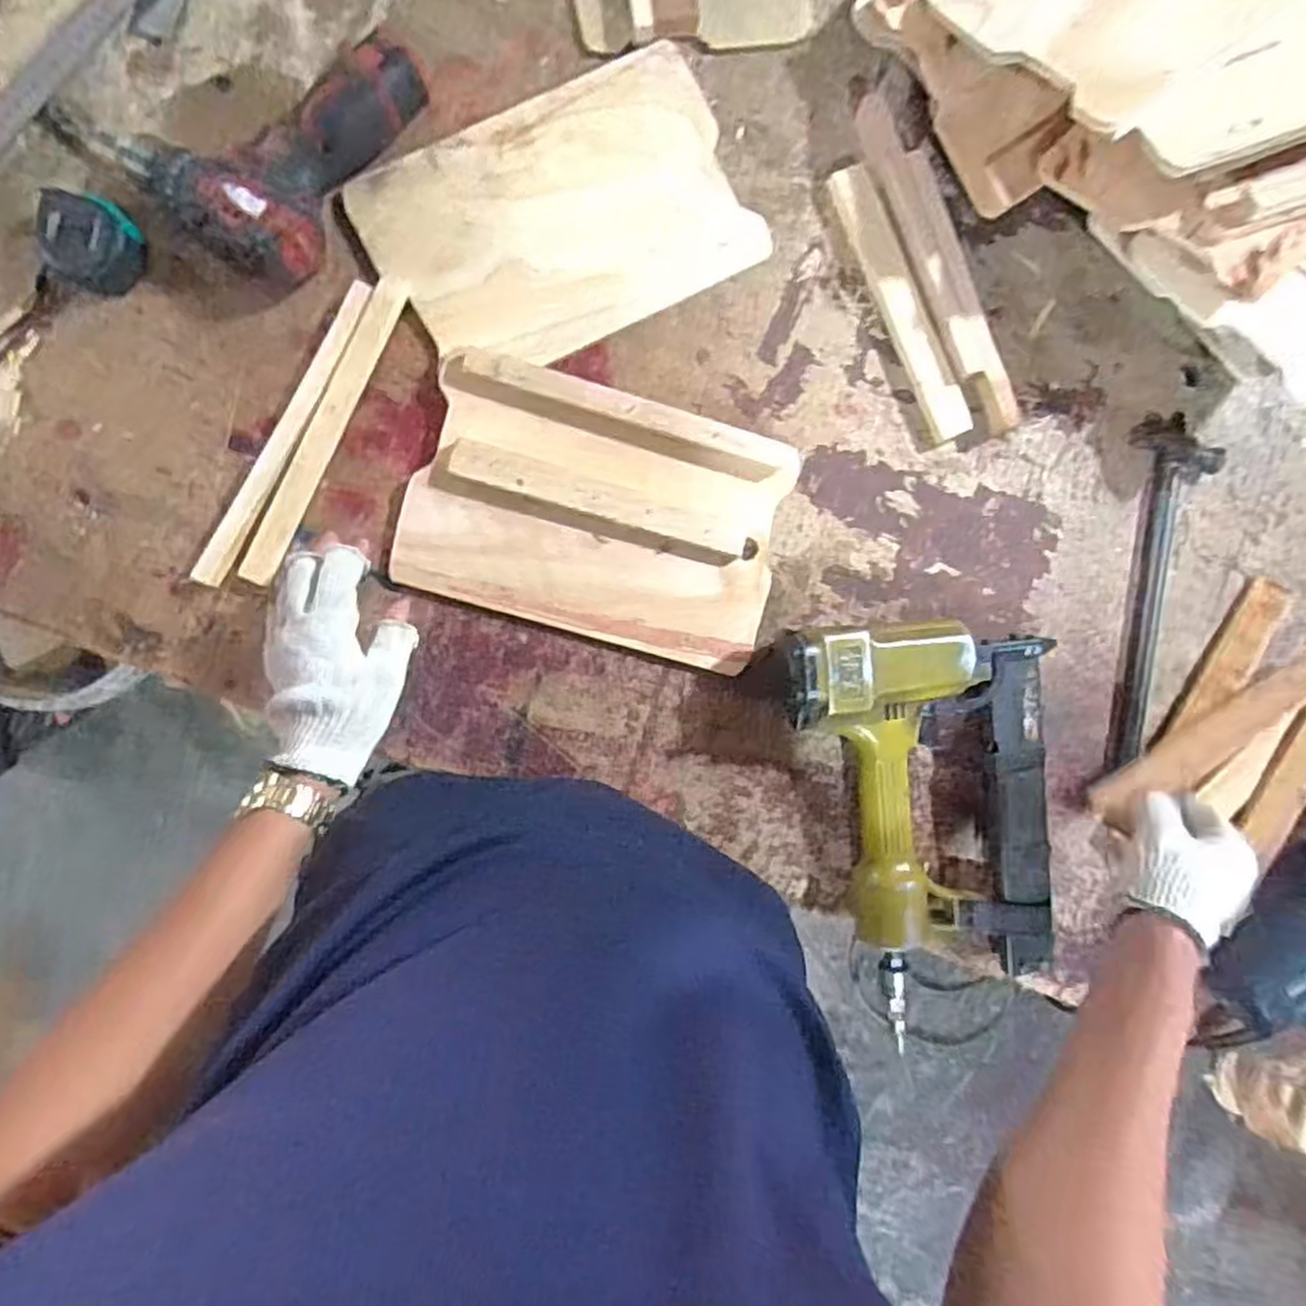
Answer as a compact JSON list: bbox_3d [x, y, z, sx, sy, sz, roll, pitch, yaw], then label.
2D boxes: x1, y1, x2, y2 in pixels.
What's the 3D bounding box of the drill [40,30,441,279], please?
[{"bbox_3d":[-0.297,-0.389,0.539,0.207,0.050,0.187,33,87,-5],"label":"drill"}]

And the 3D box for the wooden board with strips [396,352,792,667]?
[{"bbox_3d":[-0.041,-0.107,0.598,0.281,0.032,0.181,15,89,-6],"label":"wooden board with strips"}]

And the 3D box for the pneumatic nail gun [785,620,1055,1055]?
[{"bbox_3d":[0.224,0.127,0.609,0.217,0.074,0.316,-10,92,-6],"label":"pneumatic nail gun"}]

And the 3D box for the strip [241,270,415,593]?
[{"bbox_3d":[-0.247,-0.168,0.580,0.023,0.013,0.249,25,88,-5],"label":"strip"}]

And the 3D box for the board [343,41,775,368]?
[{"bbox_3d":[-0.070,-0.338,0.598,0.279,0.013,0.182,-28,93,-5],"label":"board"}]

